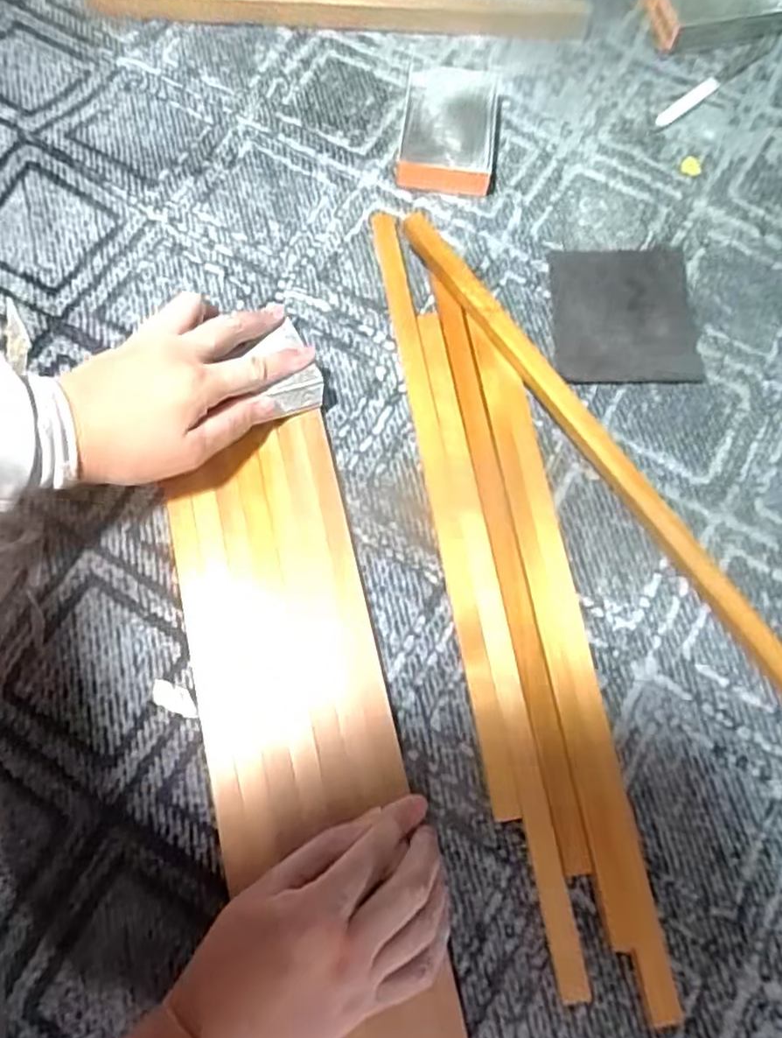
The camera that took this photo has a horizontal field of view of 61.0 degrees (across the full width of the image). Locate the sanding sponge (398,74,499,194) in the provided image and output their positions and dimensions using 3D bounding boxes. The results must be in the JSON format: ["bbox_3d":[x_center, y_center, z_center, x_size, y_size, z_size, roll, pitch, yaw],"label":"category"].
[{"bbox_3d":[0.045,-0.297,0.510,0.069,0.030,0.091,7,73,1],"label":"sanding sponge"}]

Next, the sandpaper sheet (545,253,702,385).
[{"bbox_3d":[0.166,-0.146,0.473,0.101,0.013,0.107,-1,73,-1],"label":"sandpaper sheet"}]

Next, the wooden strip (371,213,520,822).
[{"bbox_3d":[0.028,-0.028,0.433,0.019,0.013,0.408,-9,73,-4],"label":"wooden strip"}]

